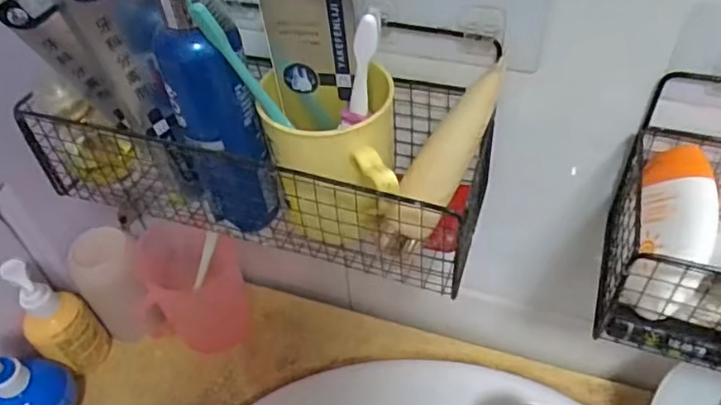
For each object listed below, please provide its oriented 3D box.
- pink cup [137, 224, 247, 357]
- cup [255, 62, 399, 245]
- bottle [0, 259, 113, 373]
[{"bbox_3d":[-0.153,0.078,0.561,0.083,0.088,0.087,-3,46,3],"label":"pink cup"},{"bbox_3d":[-0.017,-0.033,0.362,0.074,0.085,0.091,-3,46,3],"label":"cup"},{"bbox_3d":[-0.268,0.104,0.524,0.045,0.130,0.051,33,57,30],"label":"bottle"}]

